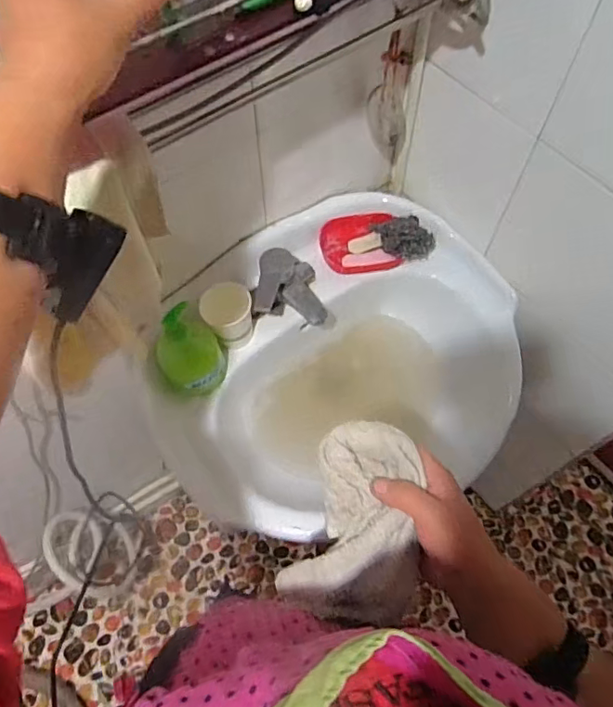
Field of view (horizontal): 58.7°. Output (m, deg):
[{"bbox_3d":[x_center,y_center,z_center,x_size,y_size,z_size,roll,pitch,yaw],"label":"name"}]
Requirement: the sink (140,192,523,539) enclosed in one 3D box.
[{"bbox_3d":[0.039,0.027,0.877,0.564,0.229,0.474,-18,64,-9],"label":"sink"}]

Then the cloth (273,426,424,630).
[{"bbox_3d":[0.043,0.145,0.441,0.107,0.031,0.168,22,95,23],"label":"cloth"}]

